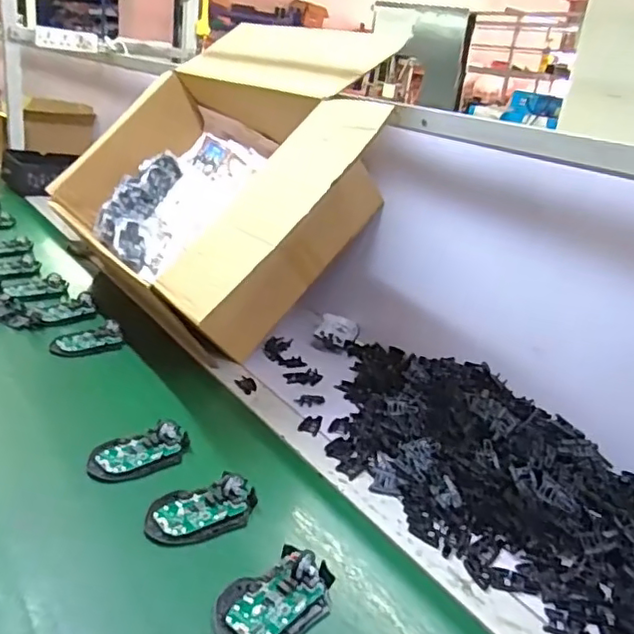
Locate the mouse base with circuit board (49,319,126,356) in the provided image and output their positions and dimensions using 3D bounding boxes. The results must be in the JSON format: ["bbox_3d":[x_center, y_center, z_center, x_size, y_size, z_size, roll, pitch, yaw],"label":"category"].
[{"bbox_3d":[-0.345,0.030,0.909,0.102,0.024,0.054,-6,27,-30],"label":"mouse base with circuit board"}]

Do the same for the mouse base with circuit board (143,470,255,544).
[{"bbox_3d":[-0.114,0.192,0.605,0.110,0.026,0.063,-5,26,-27],"label":"mouse base with circuit board"}]

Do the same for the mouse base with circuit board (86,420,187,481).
[{"bbox_3d":[-0.196,0.149,0.675,0.111,0.027,0.054,-8,27,-33],"label":"mouse base with circuit board"}]

